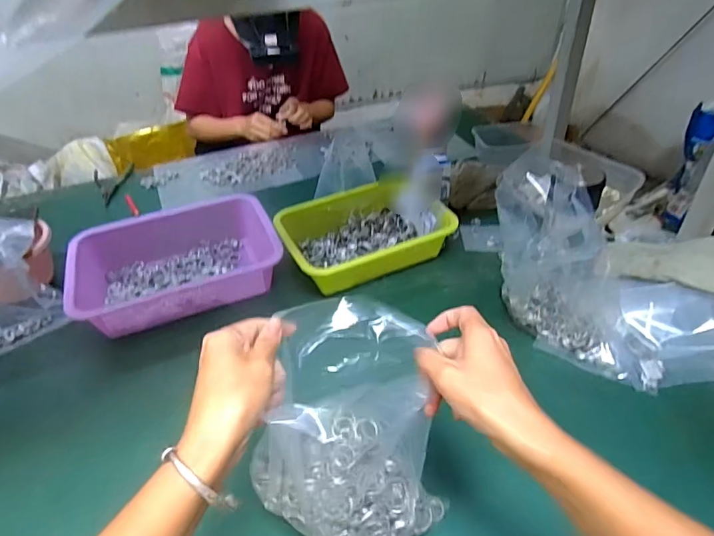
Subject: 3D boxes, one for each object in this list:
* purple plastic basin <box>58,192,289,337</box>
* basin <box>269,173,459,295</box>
[{"bbox_3d":[-0.286,-0.013,0.756,0.295,0.077,0.204,-18,42,-17],"label":"purple plastic basin"},{"bbox_3d":[0.000,-0.067,0.804,0.266,0.065,0.208,-20,42,-19],"label":"basin"}]

